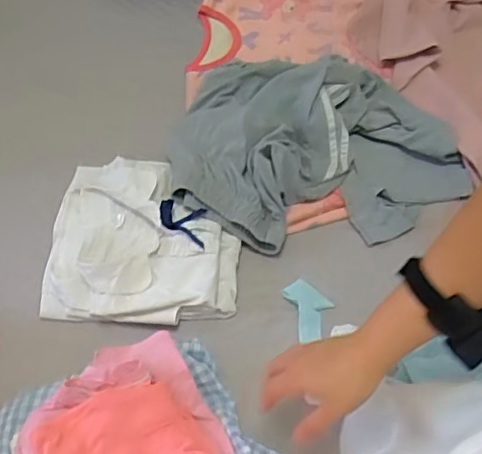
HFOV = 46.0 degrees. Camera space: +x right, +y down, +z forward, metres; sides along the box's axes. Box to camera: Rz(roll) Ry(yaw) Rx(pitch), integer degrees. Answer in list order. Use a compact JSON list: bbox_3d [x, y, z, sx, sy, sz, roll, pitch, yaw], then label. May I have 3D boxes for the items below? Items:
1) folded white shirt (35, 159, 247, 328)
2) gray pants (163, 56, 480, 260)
[{"bbox_3d":[-0.133,0.014,0.792,0.262,0.059,0.244,3,62,2],"label":"folded white shirt"},{"bbox_3d":[0.115,-0.132,0.860,0.430,0.067,0.339,-3,62,-1],"label":"gray pants"}]

